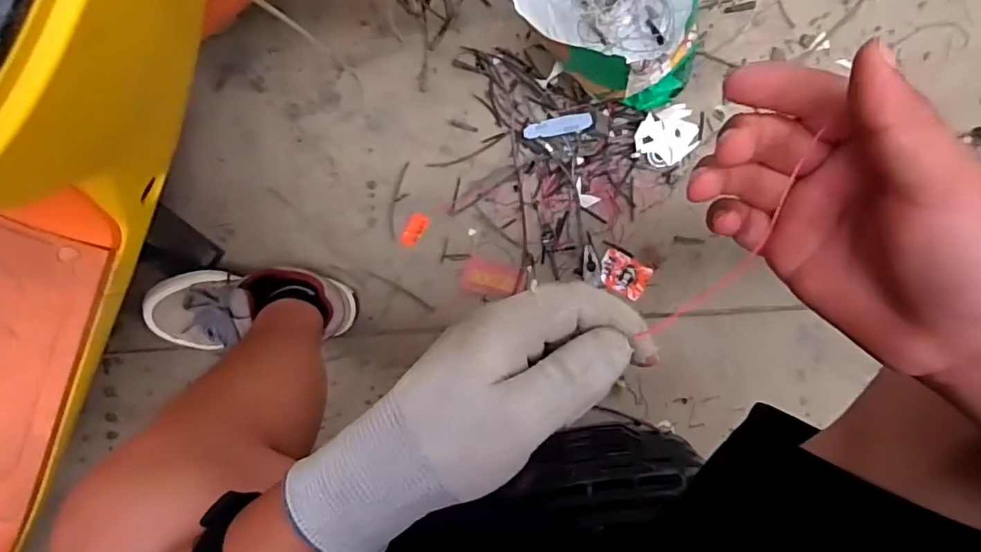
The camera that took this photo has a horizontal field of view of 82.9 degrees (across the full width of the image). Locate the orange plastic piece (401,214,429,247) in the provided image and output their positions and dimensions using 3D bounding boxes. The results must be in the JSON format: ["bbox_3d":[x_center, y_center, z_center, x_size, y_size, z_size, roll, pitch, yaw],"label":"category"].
[{"bbox_3d":[-0.109,-0.065,0.790,0.026,0.005,0.051,31,98,2],"label":"orange plastic piece"}]

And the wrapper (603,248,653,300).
[{"bbox_3d":[0.188,-0.003,0.788,0.068,0.013,0.050,30,98,2],"label":"wrapper"}]

